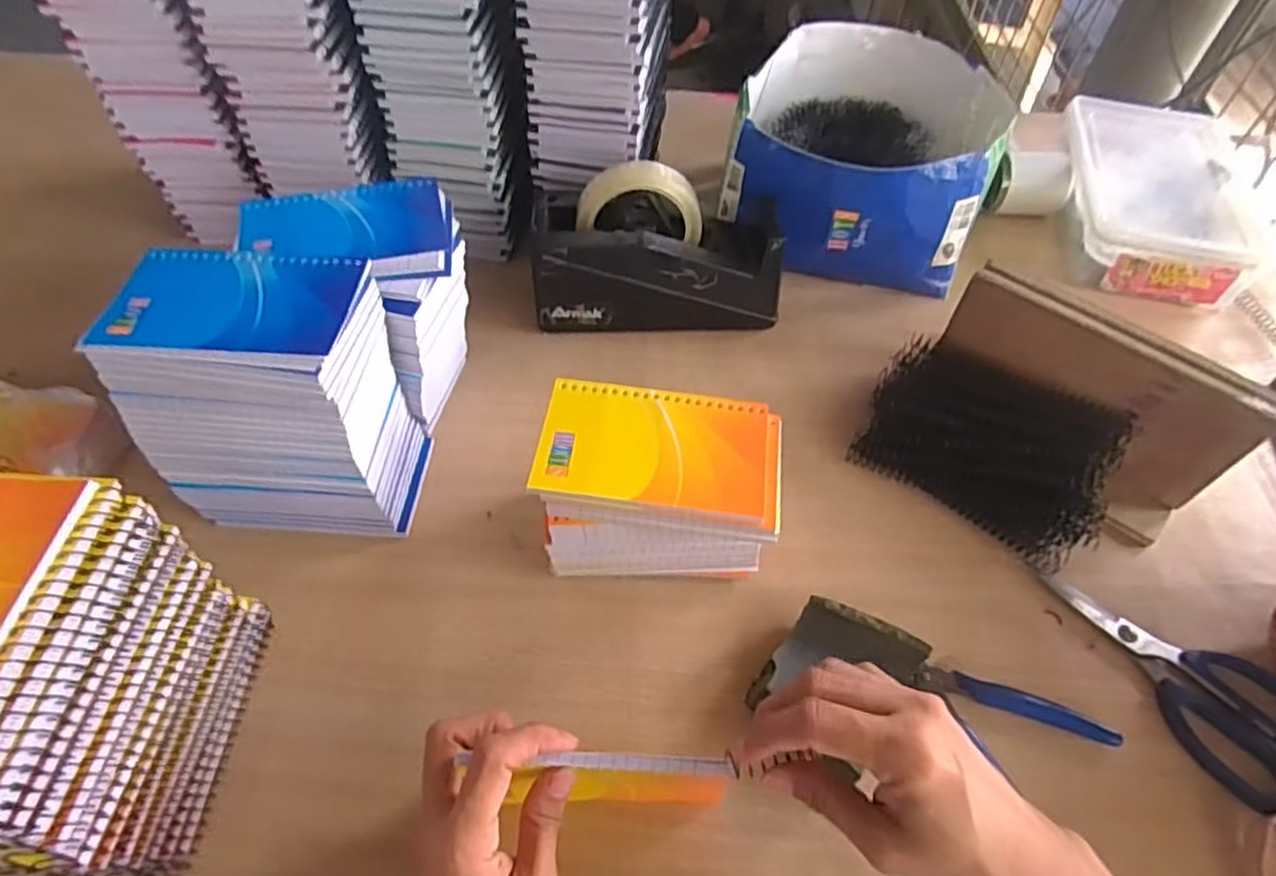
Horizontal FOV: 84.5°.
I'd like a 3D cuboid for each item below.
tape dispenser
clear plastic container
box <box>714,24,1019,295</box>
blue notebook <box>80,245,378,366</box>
[{"bbox_3d":[0.016,-0.154,0.585,0.202,0.122,0.081,-2,54,-3],"label":"tape dispenser"},{"bbox_3d":[0.508,-0.250,0.710,0.147,0.058,0.252,11,55,7],"label":"clear plastic container"},{"bbox_3d":[0.206,-0.269,0.658,0.216,0.122,0.241,11,55,7],"label":"box"},{"bbox_3d":[-0.231,-0.077,0.400,0.134,0.014,0.084,3,54,1],"label":"blue notebook"}]

